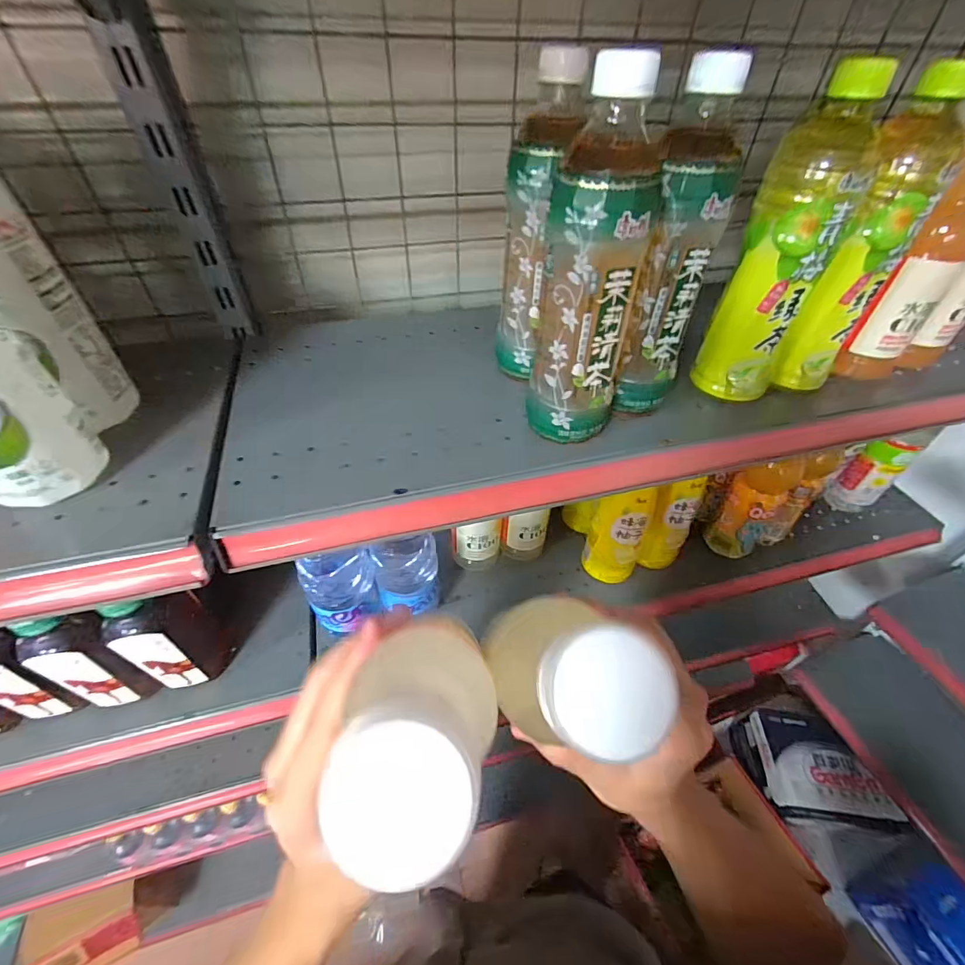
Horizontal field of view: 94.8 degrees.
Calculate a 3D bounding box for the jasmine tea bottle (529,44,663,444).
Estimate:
[{"bbox_3d":[0.069,-0.126,0.286,0.061,0.202,0.060,14,47,12],"label":"jasmine tea bottle"}]

